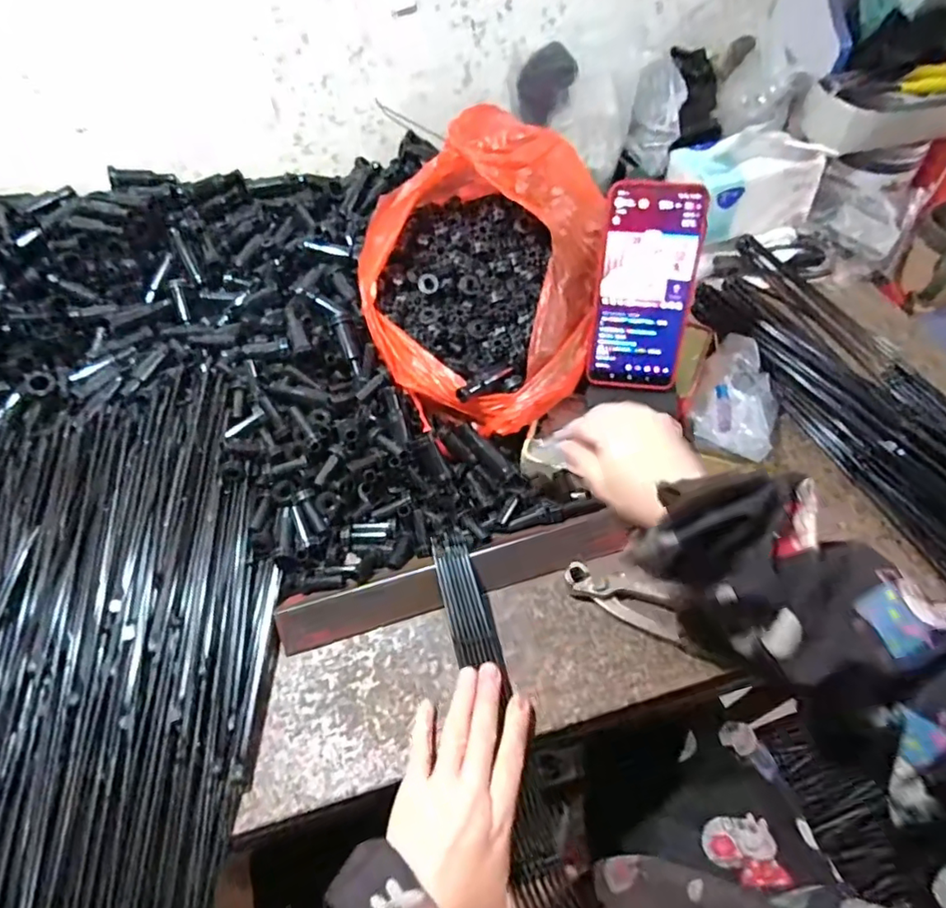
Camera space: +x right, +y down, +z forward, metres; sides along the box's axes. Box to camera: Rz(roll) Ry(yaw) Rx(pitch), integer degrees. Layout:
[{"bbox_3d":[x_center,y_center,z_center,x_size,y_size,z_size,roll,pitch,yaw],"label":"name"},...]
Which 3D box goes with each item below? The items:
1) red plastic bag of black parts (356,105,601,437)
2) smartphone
[{"bbox_3d":[0.005,-0.165,0.521,0.208,0.156,0.248,4,53,8],"label":"red plastic bag of black parts"},{"bbox_3d":[0.143,-0.135,0.477,0.081,0.165,0.013,4,24,9],"label":"smartphone"}]

